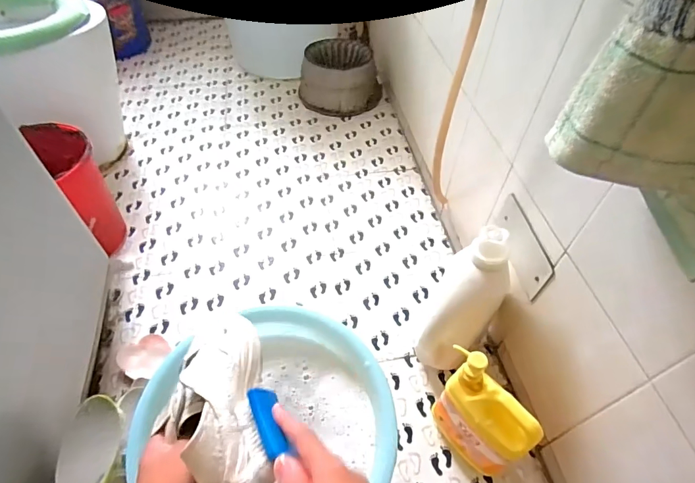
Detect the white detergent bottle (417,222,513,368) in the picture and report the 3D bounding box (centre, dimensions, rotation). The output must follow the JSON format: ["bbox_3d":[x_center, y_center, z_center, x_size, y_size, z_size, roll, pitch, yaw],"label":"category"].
[{"bbox_3d":[0.216,0.108,0.714,0.115,0.290,0.097,22,25,15],"label":"white detergent bottle"}]

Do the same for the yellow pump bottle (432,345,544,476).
[{"bbox_3d":[0.215,0.297,0.682,0.065,0.258,0.163,-23,57,-20],"label":"yellow pump bottle"}]

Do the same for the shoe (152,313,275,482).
[{"bbox_3d":[-0.135,0.153,0.400,0.097,0.072,0.223,-11,38,-11],"label":"shoe"}]

